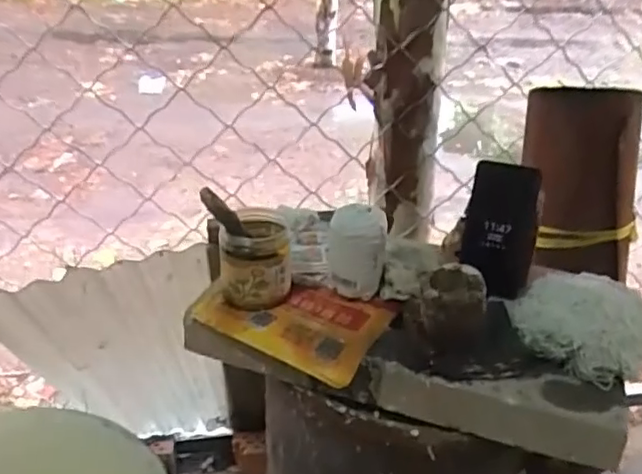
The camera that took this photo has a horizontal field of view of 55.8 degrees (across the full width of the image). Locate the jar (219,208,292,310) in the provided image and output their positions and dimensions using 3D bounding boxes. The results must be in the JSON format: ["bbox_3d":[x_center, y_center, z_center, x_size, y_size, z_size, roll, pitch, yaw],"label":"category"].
[{"bbox_3d":[-0.082,0.022,0.734,0.084,0.094,0.090,-7,34,-13],"label":"jar"}]

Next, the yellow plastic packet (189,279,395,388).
[{"bbox_3d":[-0.034,0.091,0.724,0.207,0.016,0.140,18,36,23],"label":"yellow plastic packet"}]

